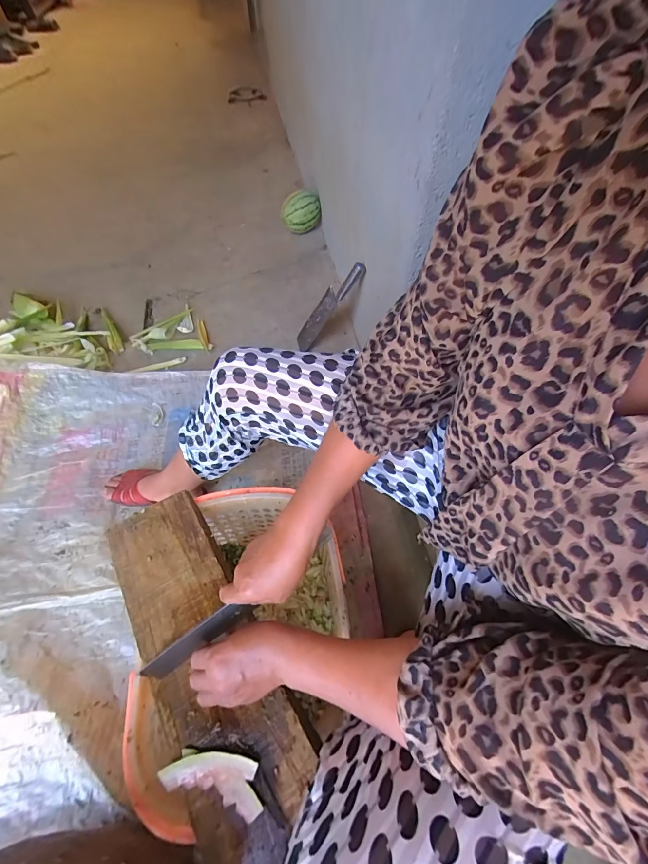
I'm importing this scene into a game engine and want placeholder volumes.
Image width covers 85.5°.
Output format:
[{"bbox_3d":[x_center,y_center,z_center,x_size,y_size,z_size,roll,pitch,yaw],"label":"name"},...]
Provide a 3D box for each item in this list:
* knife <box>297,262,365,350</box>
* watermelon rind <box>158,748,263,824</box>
[{"bbox_3d":[0.009,-0.360,1.030,0.040,0.342,0.081,25,54,-22],"label":"knife"},{"bbox_3d":[-0.121,0.382,0.388,0.112,0.011,0.044,13,57,8],"label":"watermelon rind"}]

